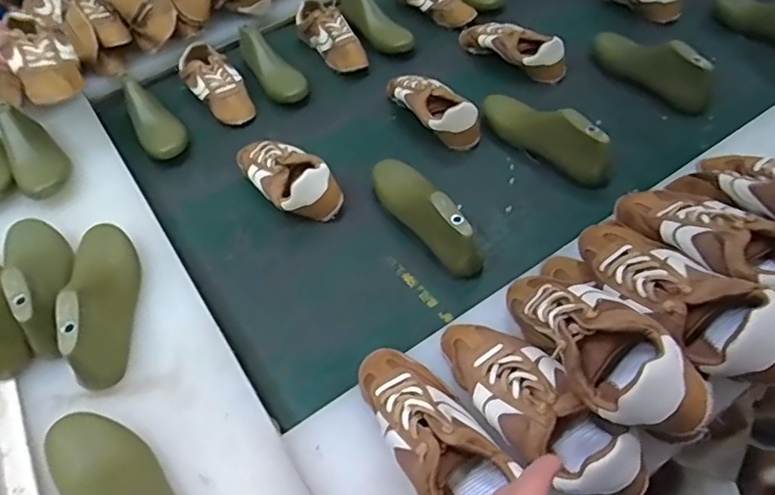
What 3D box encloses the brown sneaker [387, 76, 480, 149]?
[{"bbox_3d":[0.073,-0.241,0.928,0.076,0.069,0.213,-30,53,-15],"label":"brown sneaker"}]

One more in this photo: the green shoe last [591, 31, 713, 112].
[{"bbox_3d":[0.446,-0.321,0.932,0.071,0.104,0.234,-38,56,-20],"label":"green shoe last"}]

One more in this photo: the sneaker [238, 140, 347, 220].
[{"bbox_3d":[-0.161,-0.113,0.847,0.082,0.070,0.208,-39,56,-21],"label":"sneaker"}]

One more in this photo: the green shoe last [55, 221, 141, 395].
[{"bbox_3d":[-0.350,0.052,0.660,0.063,0.078,0.238,-16,51,-4],"label":"green shoe last"}]

